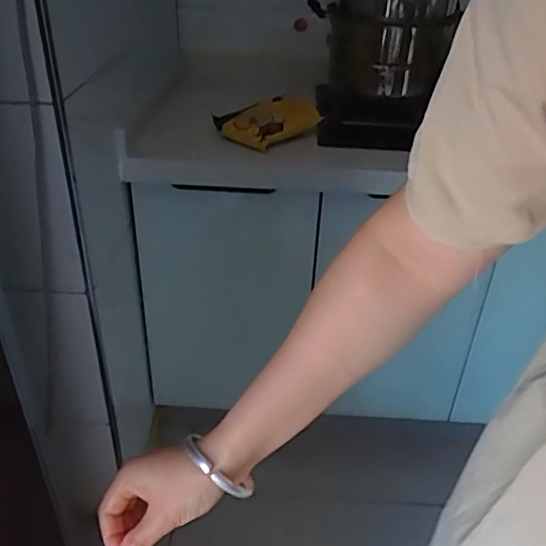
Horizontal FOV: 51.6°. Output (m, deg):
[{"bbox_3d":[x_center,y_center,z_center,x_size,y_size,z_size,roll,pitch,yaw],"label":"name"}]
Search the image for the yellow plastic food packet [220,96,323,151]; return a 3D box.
[{"bbox_3d":[0.008,-0.288,1.063,0.124,0.038,0.194,23,38,26],"label":"yellow plastic food packet"}]

